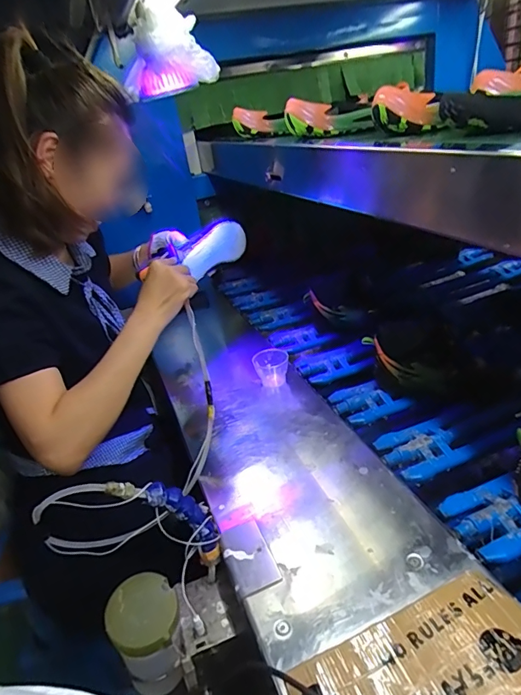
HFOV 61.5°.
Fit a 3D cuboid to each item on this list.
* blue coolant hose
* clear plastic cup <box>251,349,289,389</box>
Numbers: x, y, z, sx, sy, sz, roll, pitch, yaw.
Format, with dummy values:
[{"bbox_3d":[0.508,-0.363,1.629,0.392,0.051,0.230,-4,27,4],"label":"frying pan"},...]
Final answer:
[{"bbox_3d":[-0.091,0.181,0.474,0.040,0.171,0.020,-37,31,1],"label":"blue coolant hose"},{"bbox_3d":[0.019,0.038,0.807,0.061,0.051,0.057,-9,23,4],"label":"clear plastic cup"}]

